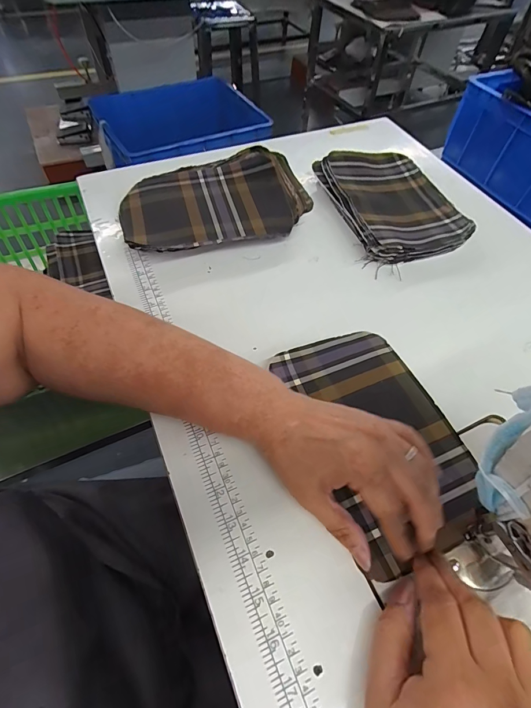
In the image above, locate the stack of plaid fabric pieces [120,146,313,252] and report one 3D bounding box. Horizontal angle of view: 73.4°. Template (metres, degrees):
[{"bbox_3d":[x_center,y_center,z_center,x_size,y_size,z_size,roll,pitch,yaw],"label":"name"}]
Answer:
[{"bbox_3d":[-0.055,-0.197,0.450,0.252,0.033,0.165,-21,60,-16],"label":"stack of plaid fabric pieces"}]

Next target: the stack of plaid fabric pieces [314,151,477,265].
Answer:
[{"bbox_3d":[0.165,-0.202,0.471,0.143,0.031,0.194,-15,59,-12],"label":"stack of plaid fabric pieces"}]

